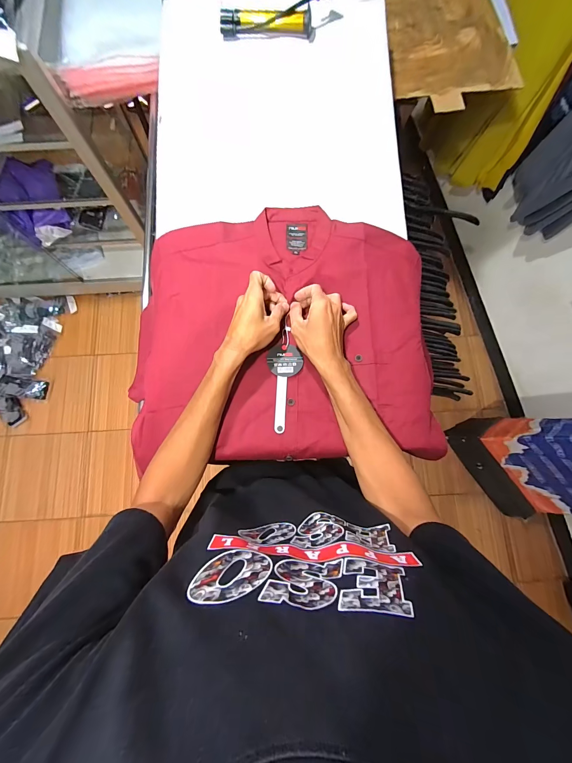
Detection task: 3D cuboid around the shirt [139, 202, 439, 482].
[{"bbox_3d":[0.009,-0.090,0.512,0.458,0.038,0.434,0,79,-1],"label":"shirt"}]

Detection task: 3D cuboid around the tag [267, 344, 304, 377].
[{"bbox_3d":[-0.001,-0.035,0.495,0.058,0.004,0.056,5,71,-1],"label":"tag"}]

